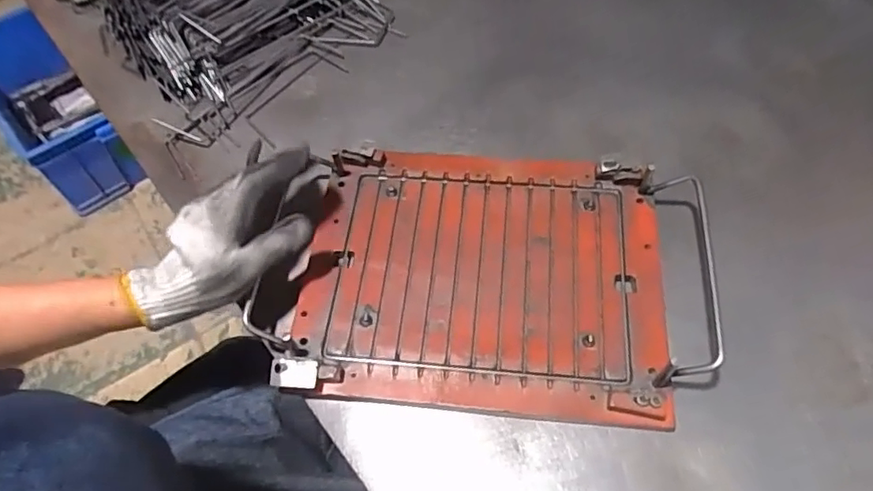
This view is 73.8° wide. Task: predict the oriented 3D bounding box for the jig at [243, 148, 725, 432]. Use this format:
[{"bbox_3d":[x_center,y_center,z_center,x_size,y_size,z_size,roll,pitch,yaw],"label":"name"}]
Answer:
[{"bbox_3d":[0.041,0.020,0.496,0.349,0.037,0.239,5,61,4],"label":"jig"}]

